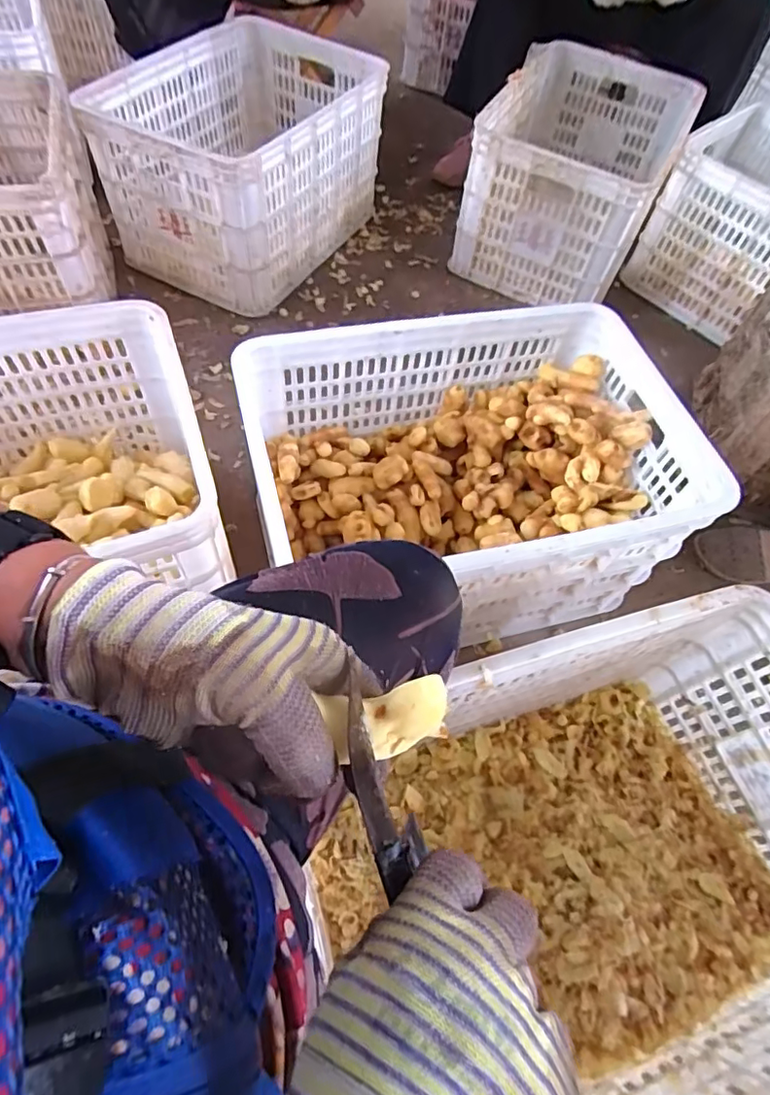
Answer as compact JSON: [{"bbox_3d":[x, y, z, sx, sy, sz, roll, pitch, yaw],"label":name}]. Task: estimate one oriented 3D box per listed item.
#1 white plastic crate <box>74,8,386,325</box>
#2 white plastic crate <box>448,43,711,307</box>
[{"bbox_3d":[-0.260,-0.778,1.157,0.357,0.311,0.554,28,61,11],"label":"white plastic crate"},{"bbox_3d":[0.423,-0.828,1.255,0.353,0.268,0.559,25,61,10],"label":"white plastic crate"}]

